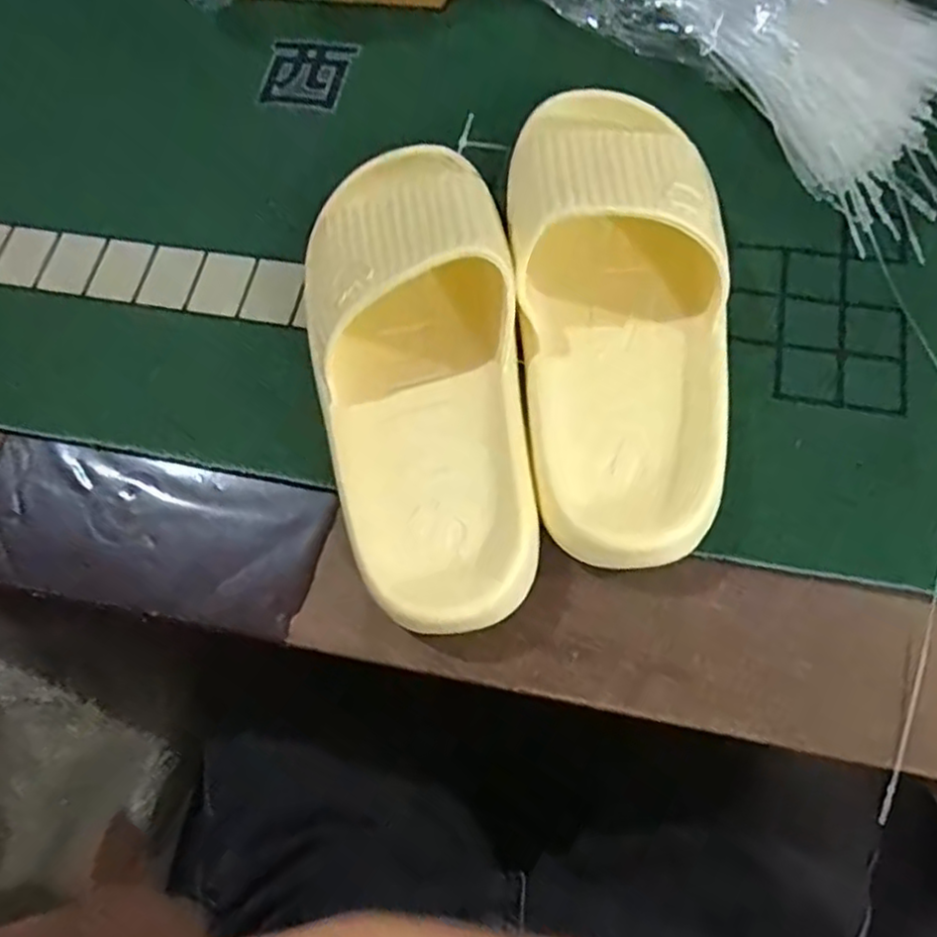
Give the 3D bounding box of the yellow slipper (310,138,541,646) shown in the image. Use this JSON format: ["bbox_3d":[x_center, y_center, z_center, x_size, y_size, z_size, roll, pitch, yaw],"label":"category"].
[{"bbox_3d":[-0.028,-0.054,0.333,0.102,0.064,0.253,-8,71,2],"label":"yellow slipper"}]

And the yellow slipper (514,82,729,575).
[{"bbox_3d":[0.071,-0.080,0.335,0.101,0.056,0.245,1,71,5],"label":"yellow slipper"}]

